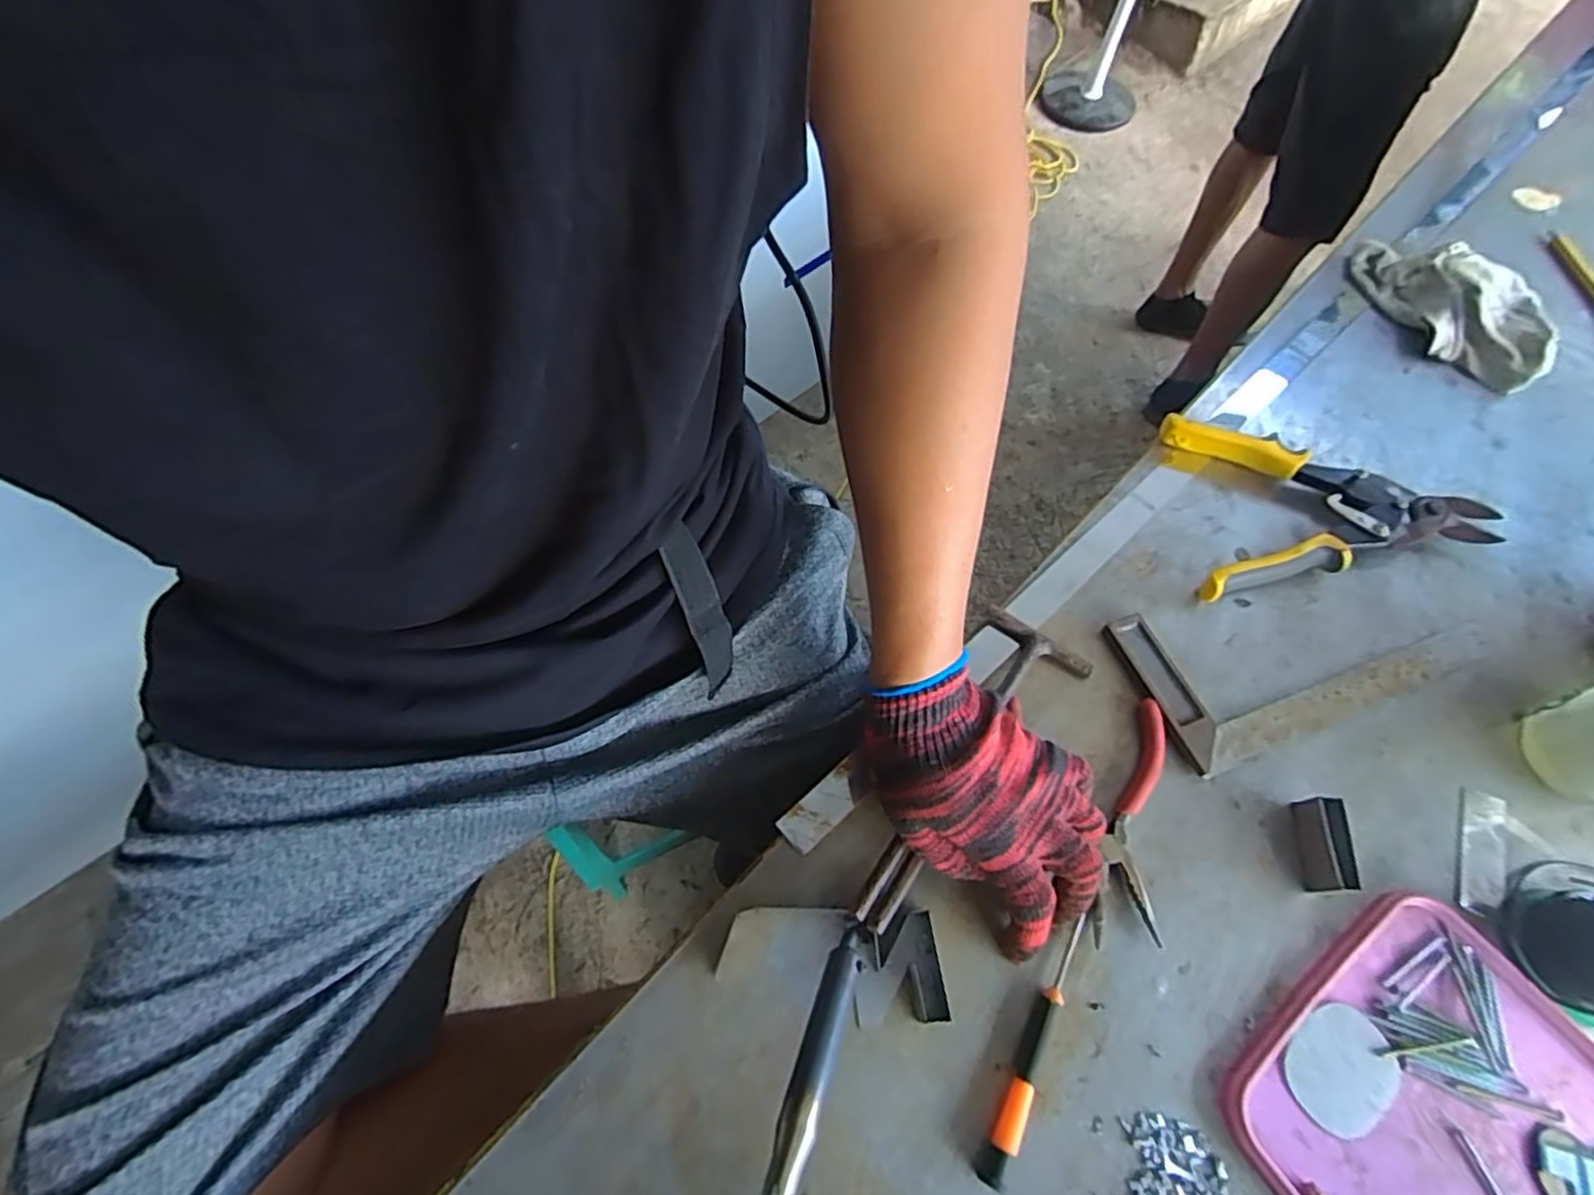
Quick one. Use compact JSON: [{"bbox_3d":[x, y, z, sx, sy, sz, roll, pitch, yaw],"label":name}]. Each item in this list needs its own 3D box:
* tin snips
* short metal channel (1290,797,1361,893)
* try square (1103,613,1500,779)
[{"bbox_3d":[0.388,-0.088,0.540,0.229,0.031,0.149,-10,64,-6],"label":"tin snips"},{"bbox_3d":[0.309,0.146,0.417,0.016,0.030,0.052,8,63,3],"label":"short metal channel"},{"bbox_3d":[0.349,0.031,0.488,0.252,0.012,0.111,-18,65,-10],"label":"try square"}]

